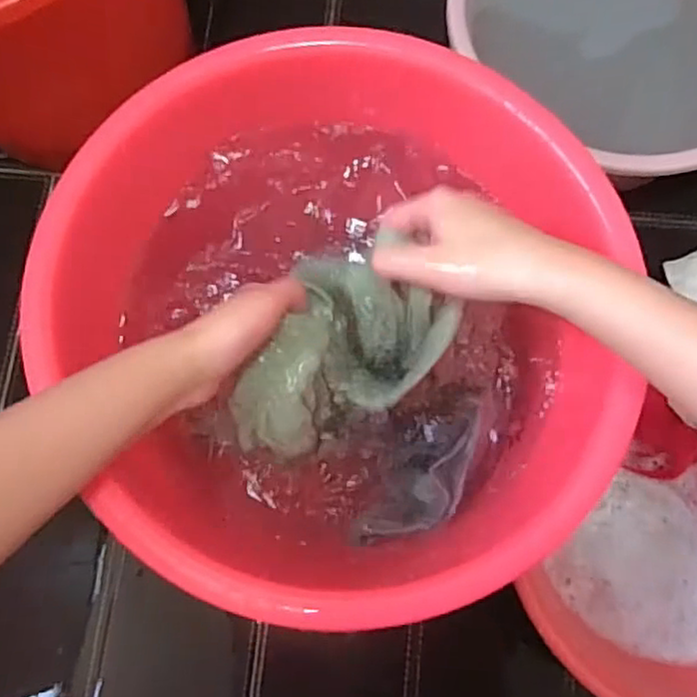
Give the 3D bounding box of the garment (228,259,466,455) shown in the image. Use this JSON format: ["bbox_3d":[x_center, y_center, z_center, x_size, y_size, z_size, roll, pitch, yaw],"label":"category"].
[{"bbox_3d":[-0.004,0.011,0.429,0.112,0.077,0.139,23,77,6],"label":"garment"}]

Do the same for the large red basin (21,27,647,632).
[{"bbox_3d":[-0.017,-0.024,0.446,0.339,0.131,0.329,0,76,0],"label":"large red basin"}]

